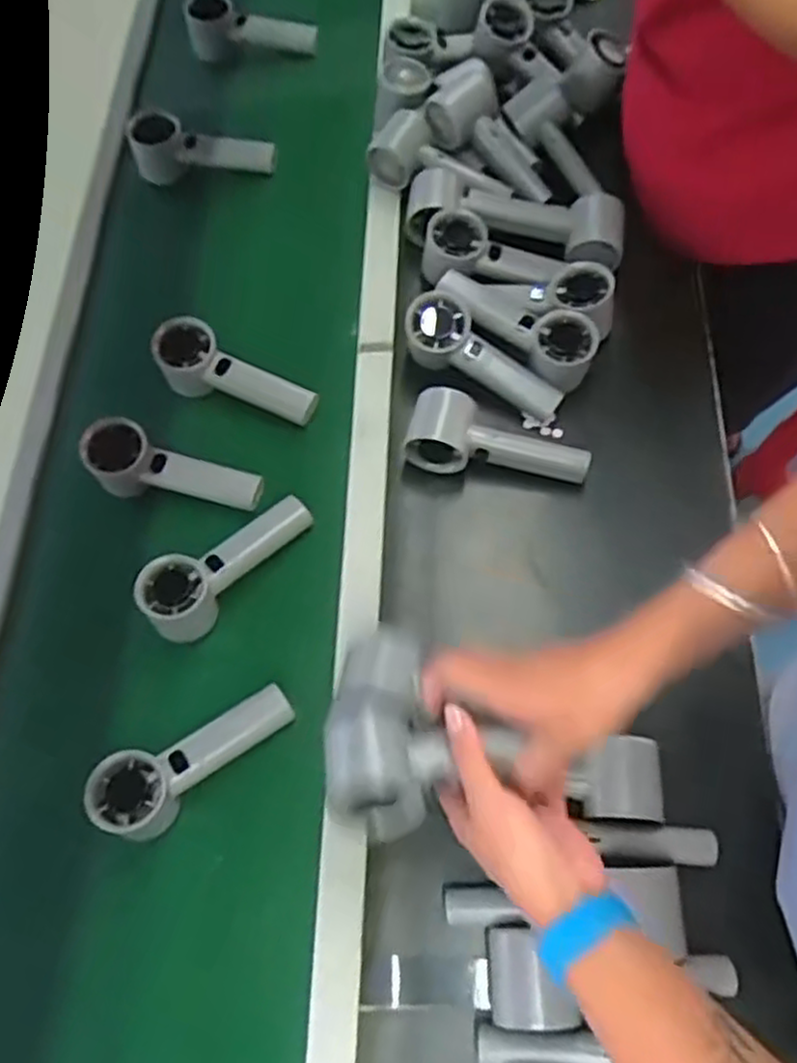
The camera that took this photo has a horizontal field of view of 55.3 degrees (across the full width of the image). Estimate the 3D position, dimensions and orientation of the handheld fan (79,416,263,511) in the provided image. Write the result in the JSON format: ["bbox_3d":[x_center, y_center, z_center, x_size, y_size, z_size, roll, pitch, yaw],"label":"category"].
[{"bbox_3d":[-0.202,-0.056,0.682,0.154,0.051,0.053,14,69,7],"label":"handheld fan"}]

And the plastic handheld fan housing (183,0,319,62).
[{"bbox_3d":[-0.169,-0.584,0.900,0.159,0.071,0.044,9,68,5],"label":"plastic handheld fan housing"}]

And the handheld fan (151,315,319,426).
[{"bbox_3d":[-0.153,-0.145,0.705,0.148,0.054,0.055,26,72,18],"label":"handheld fan"}]

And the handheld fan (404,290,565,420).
[{"bbox_3d":[0.080,-0.160,0.700,0.157,0.046,0.055,31,71,-4],"label":"handheld fan"}]

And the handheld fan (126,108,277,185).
[{"bbox_3d":[-0.215,-0.426,0.839,0.149,0.062,0.049,-8,68,-2],"label":"handheld fan"}]

